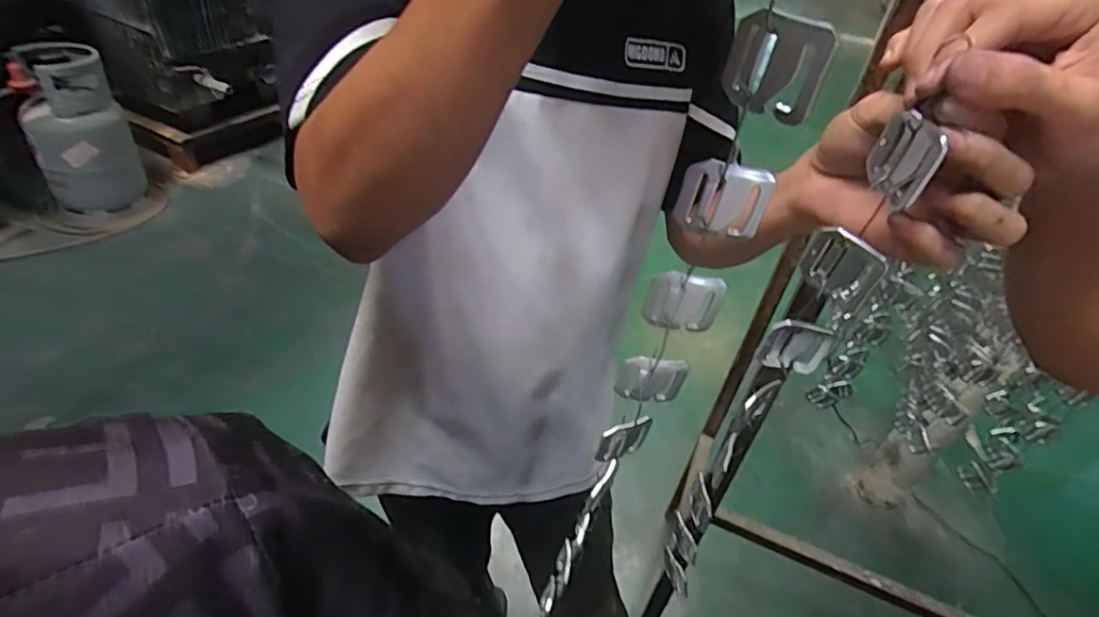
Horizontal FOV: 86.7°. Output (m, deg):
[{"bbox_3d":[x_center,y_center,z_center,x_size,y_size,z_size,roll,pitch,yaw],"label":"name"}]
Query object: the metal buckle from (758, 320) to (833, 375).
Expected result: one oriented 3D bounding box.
[{"bbox_3d":[0.155,0.023,0.366,0.038,0.038,0.007,7,40,-1],"label":"metal buckle"}]

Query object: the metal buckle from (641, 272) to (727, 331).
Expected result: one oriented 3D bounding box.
[{"bbox_3d":[0.074,-0.004,0.322,0.043,0.037,0.006,5,40,-3],"label":"metal buckle"}]

